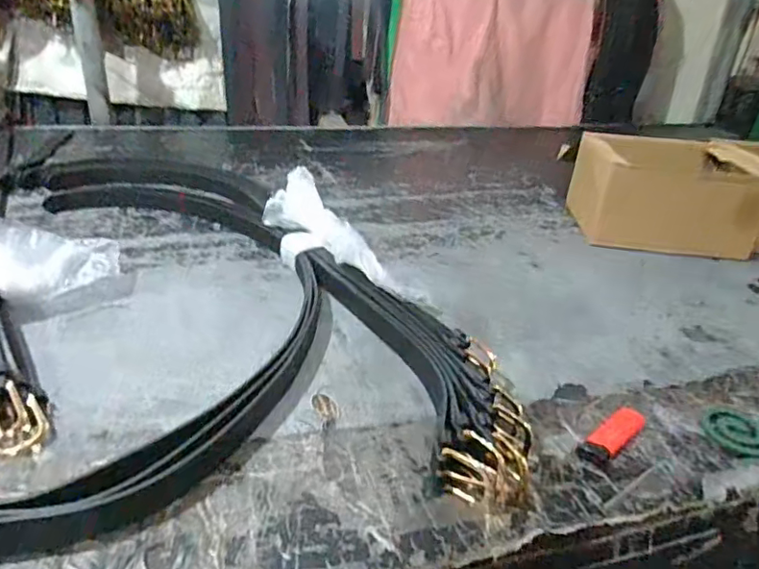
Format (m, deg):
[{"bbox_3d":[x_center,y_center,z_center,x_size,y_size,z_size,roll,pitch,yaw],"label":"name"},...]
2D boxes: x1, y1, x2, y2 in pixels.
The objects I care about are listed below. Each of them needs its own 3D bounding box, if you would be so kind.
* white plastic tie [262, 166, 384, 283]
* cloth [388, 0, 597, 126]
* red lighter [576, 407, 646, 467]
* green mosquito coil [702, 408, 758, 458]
[{"bbox_3d":[-0.072,-0.062,0.708,0.072,0.103,0.250,-16,33,-30],"label":"white plastic tie"},{"bbox_3d":[0.349,-0.701,1.631,0.619,0.412,0.155,0,29,-9],"label":"cloth"},{"bbox_3d":[0.204,0.130,0.479,0.076,0.014,0.025,-20,36,-36],"label":"red lighter"},{"bbox_3d":[0.328,0.134,0.496,0.061,0.005,0.065,2,28,-1],"label":"green mosquito coil"}]

